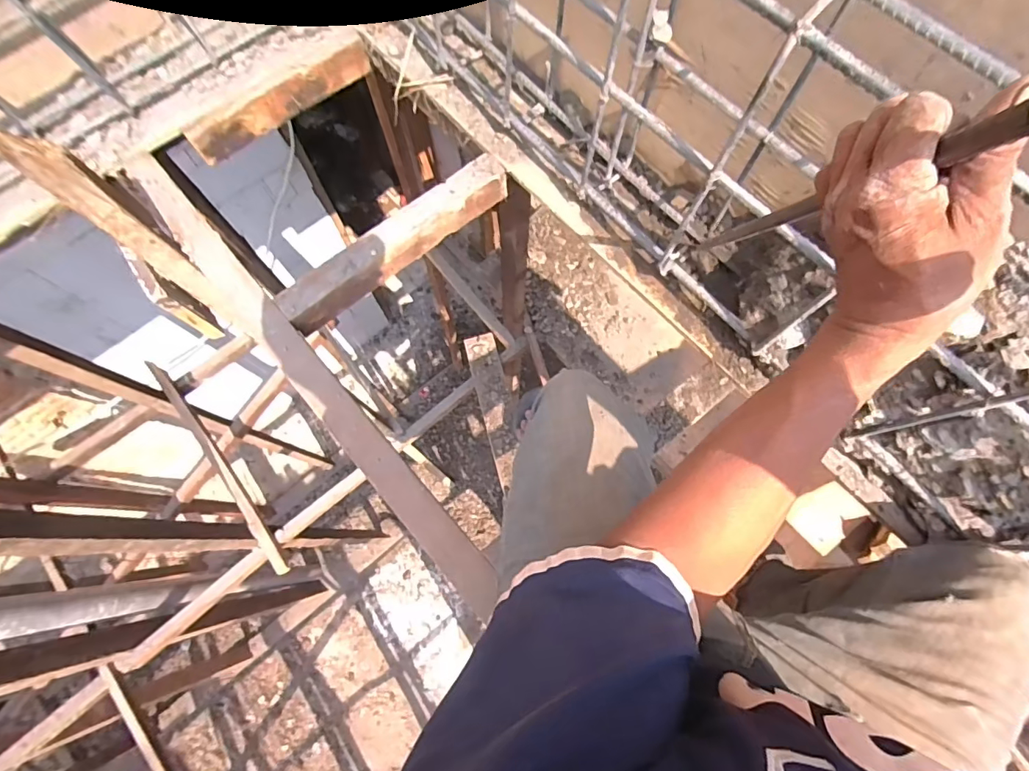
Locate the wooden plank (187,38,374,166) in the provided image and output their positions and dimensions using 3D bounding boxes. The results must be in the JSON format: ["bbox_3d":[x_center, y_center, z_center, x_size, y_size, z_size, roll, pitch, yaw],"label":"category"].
[{"bbox_3d":[-0.387,-0.484,0.824,0.327,0.068,0.017,-39,77,-12],"label":"wooden plank"}]

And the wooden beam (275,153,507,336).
[{"bbox_3d":[-0.182,-0.225,0.764,0.398,0.060,0.064,-40,77,-12],"label":"wooden beam"}]

